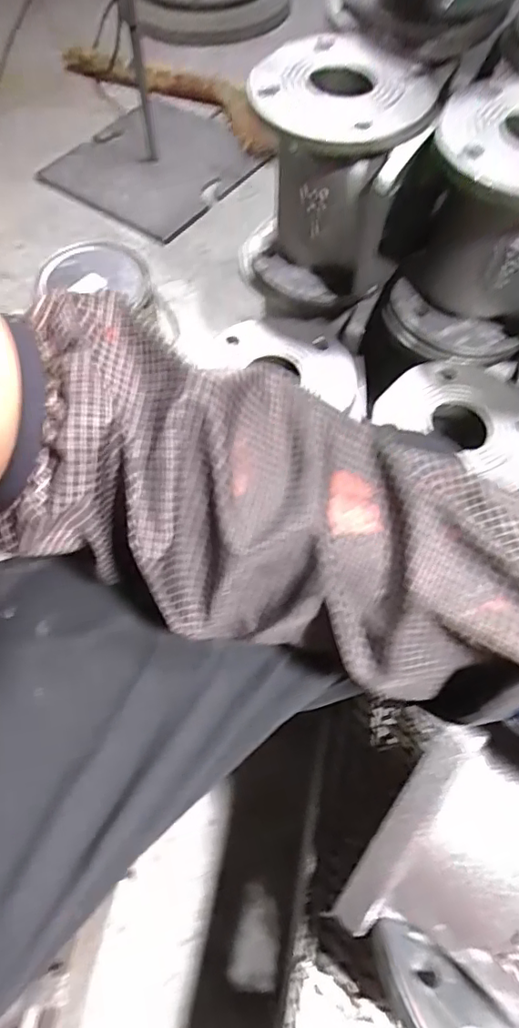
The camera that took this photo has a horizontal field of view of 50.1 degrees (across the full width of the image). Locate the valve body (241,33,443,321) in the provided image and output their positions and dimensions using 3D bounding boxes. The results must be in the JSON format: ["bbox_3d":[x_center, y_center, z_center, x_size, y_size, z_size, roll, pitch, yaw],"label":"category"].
[{"bbox_3d":[0.073,-0.356,0.620,0.180,0.229,0.189,8,65,3],"label":"valve body"}]

